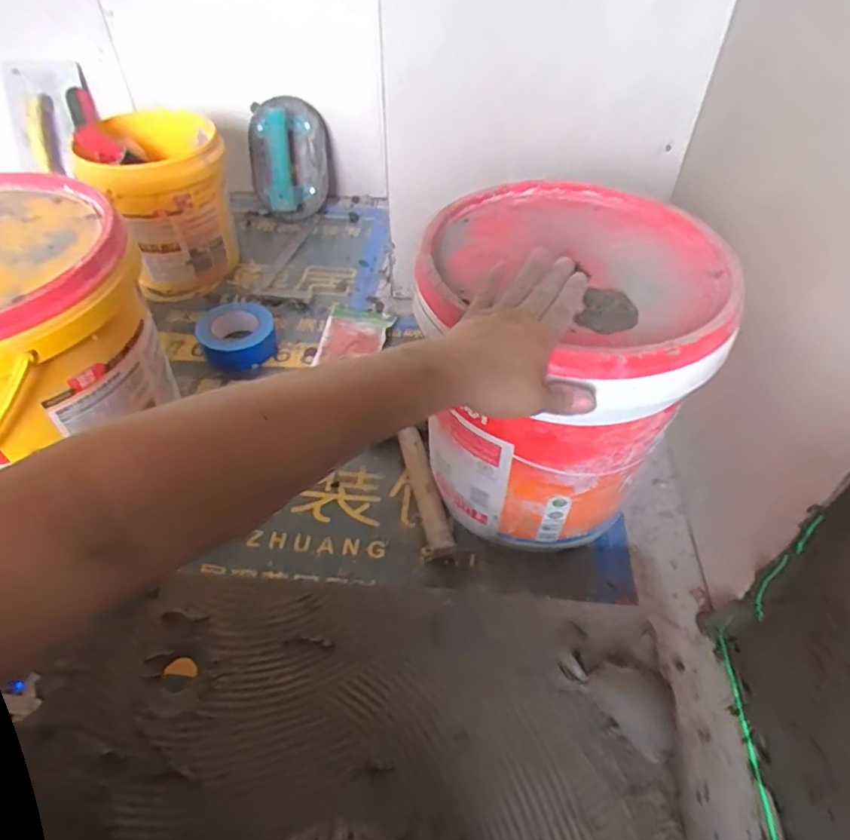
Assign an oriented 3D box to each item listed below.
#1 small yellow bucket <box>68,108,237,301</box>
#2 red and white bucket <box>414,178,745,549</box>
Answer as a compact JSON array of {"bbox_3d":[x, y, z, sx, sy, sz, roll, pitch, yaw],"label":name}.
[{"bbox_3d":[-0.444,-0.363,1.024,0.194,0.264,0.181,0,48,0],"label":"small yellow bucket"},{"bbox_3d":[0.150,-0.057,0.683,0.286,0.315,0.303,0,48,0],"label":"red and white bucket"}]

